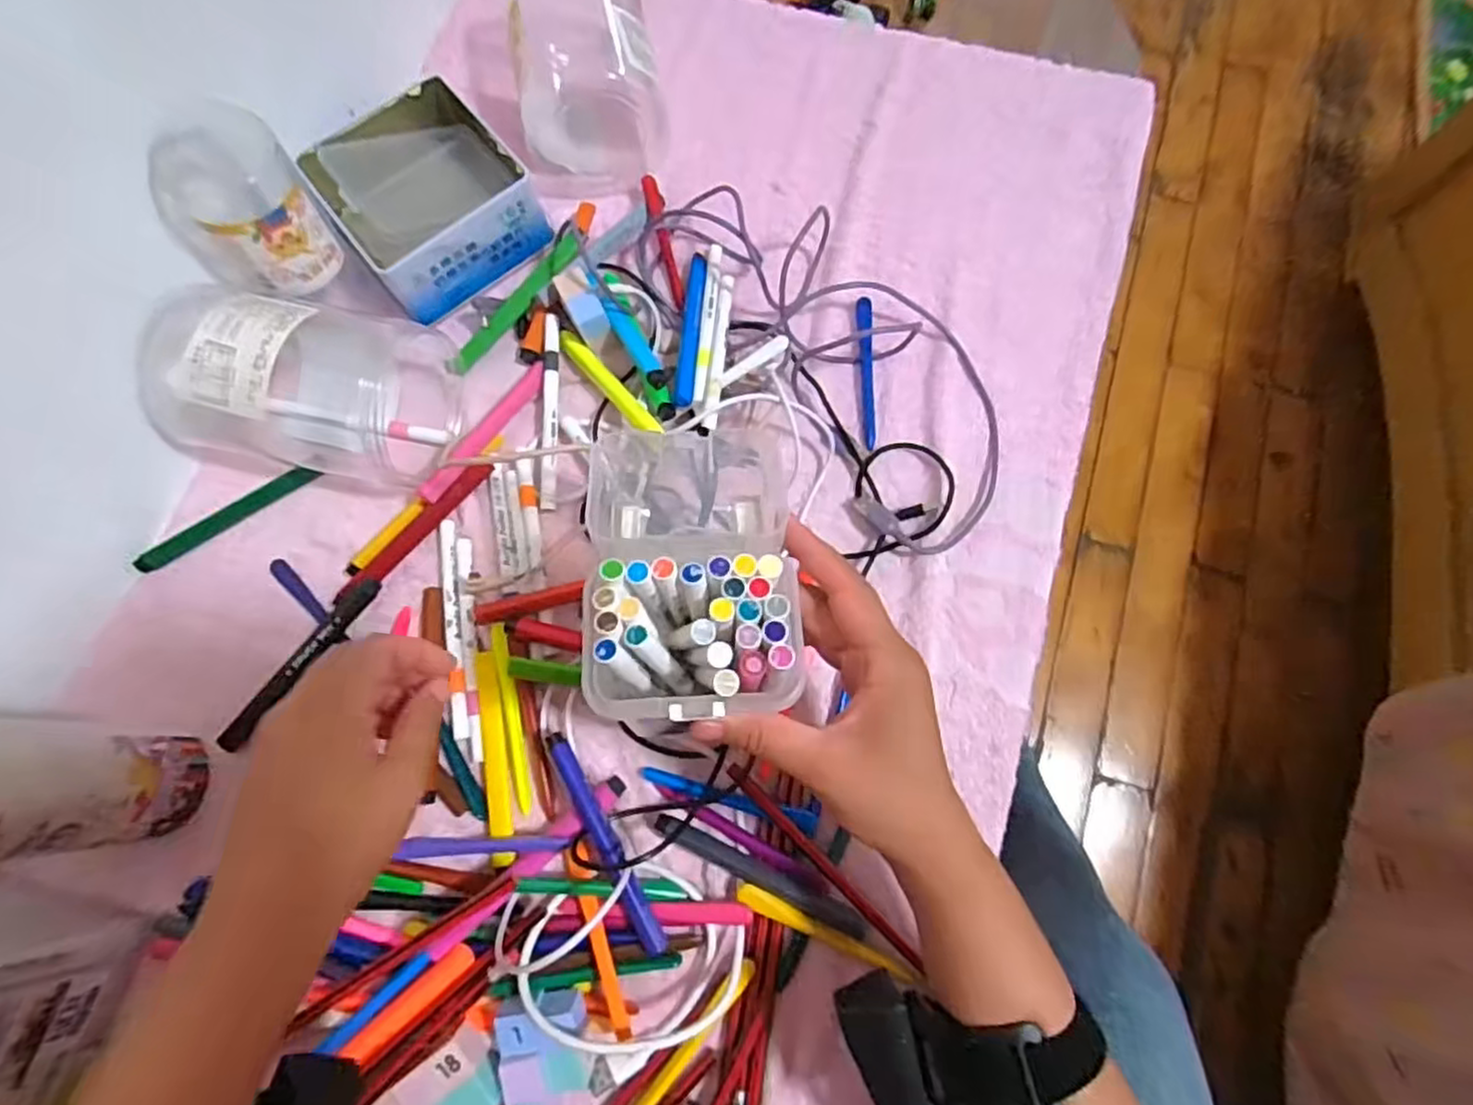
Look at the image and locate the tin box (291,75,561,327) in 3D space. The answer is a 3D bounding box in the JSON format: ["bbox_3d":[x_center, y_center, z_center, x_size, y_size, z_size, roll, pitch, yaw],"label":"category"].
[{"bbox_3d":[-0.210,-0.245,0.484,0.125,0.055,0.126,-39,78,-10],"label":"tin box"}]

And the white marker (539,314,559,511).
[{"bbox_3d":[-0.122,-0.094,0.464,0.011,0.008,0.135,-2,75,-1],"label":"white marker"}]

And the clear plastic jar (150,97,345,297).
[{"bbox_3d":[-0.285,-0.198,0.410,0.074,0.068,0.076,0,75,0],"label":"clear plastic jar"}]

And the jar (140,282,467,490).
[{"bbox_3d":[-0.266,-0.111,0.425,0.163,0.095,0.106,9,75,2],"label":"jar"}]

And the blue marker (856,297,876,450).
[{"bbox_3d":[0.089,-0.124,0.477,0.010,0.012,0.106,0,75,0],"label":"blue marker"}]

